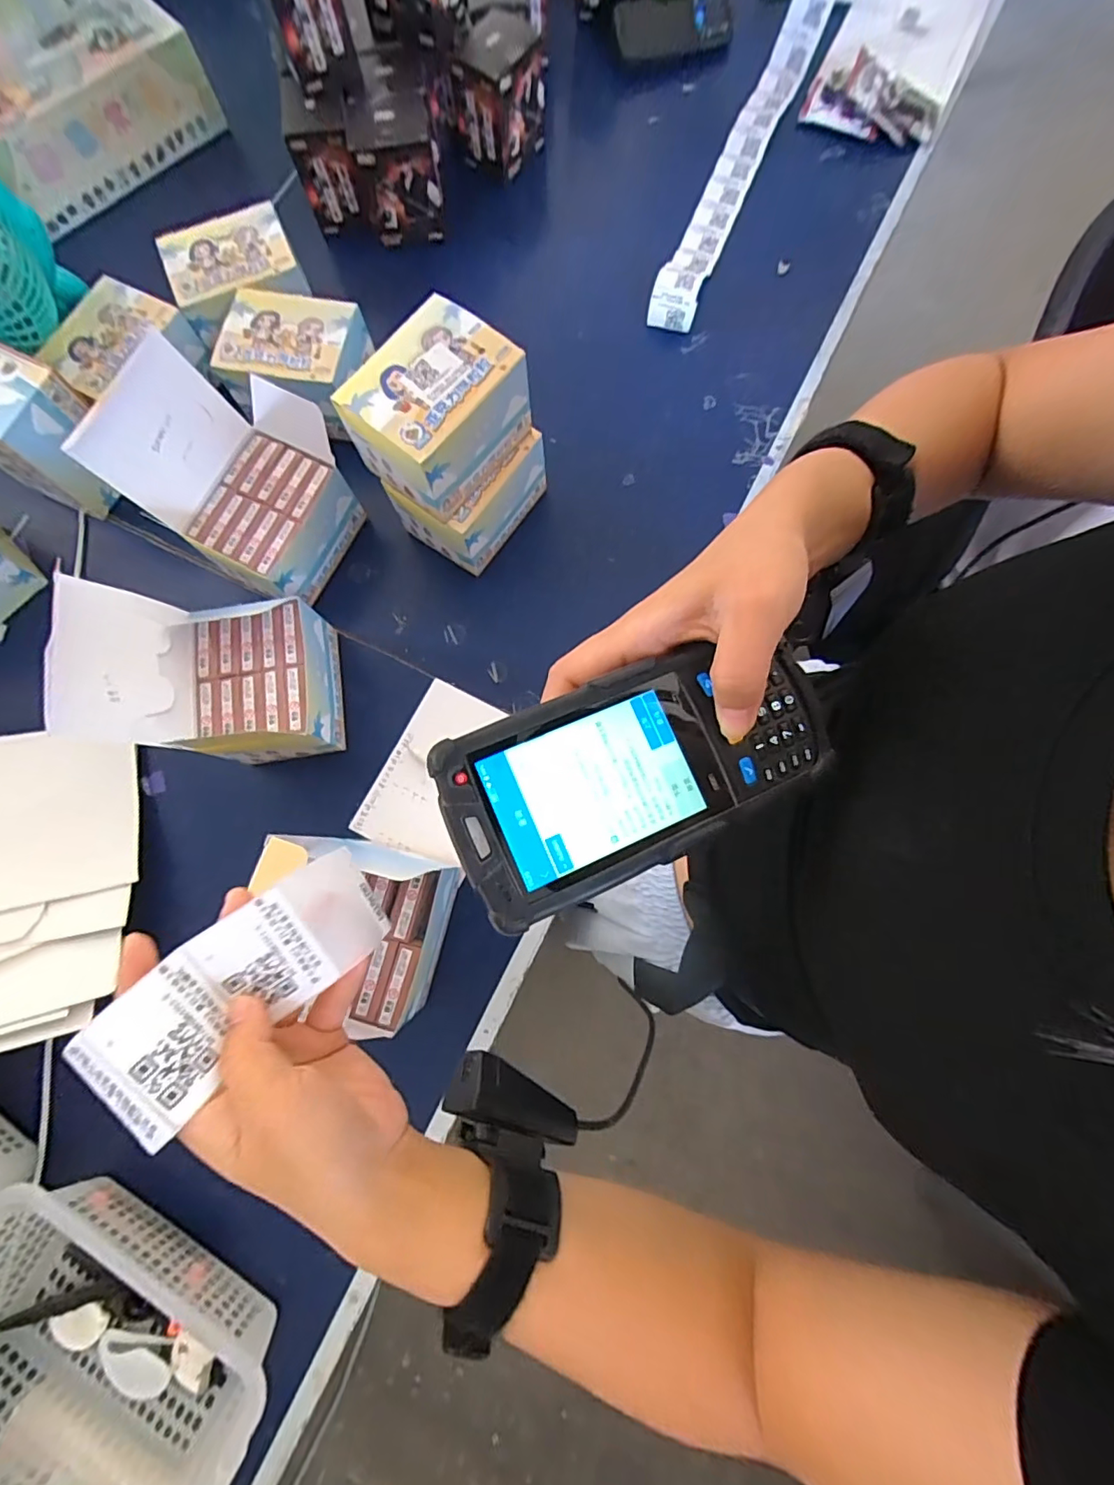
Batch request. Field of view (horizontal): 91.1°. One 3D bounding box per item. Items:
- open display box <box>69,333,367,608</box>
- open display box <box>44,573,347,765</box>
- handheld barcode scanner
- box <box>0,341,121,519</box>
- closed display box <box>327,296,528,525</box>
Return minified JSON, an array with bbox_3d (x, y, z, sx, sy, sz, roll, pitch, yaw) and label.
[{"bbox_3d":[-0.304,-0.261,0.535,0.154,0.166,0.166,32,81,7],"label":"open display box"},{"bbox_3d":[-0.308,-0.060,0.496,0.161,0.147,0.149,-7,79,-1],"label":"open display box"},{"bbox_3d":[0.032,0.007,0.204,0.143,0.026,0.068,-24,80,-4],"label":"handheld barcode scanner"},{"bbox_3d":[-0.549,-0.328,0.576,0.119,0.130,0.098,26,80,6],"label":"box"},{"bbox_3d":[-0.108,-0.299,0.495,0.107,0.088,0.137,37,82,7],"label":"closed display box"}]

